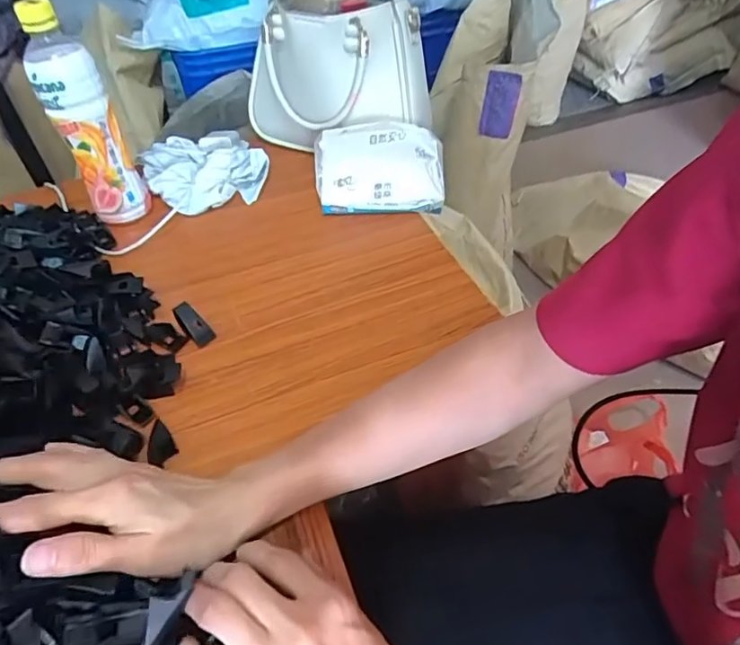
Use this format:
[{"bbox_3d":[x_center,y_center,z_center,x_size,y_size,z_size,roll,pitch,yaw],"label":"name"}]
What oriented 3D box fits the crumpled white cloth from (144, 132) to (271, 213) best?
[{"bbox_3d":[-0.198,-0.189,0.658,0.142,0.043,0.128,-20,48,-14],"label":"crumpled white cloth"}]

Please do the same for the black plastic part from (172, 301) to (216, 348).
[{"bbox_3d":[-0.157,0.002,0.484,0.018,0.007,0.044,-37,82,-30],"label":"black plastic part"}]

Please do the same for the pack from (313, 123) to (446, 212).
[{"bbox_3d":[0.010,-0.171,0.606,0.139,0.082,0.076,0,45,3],"label":"pack"}]

